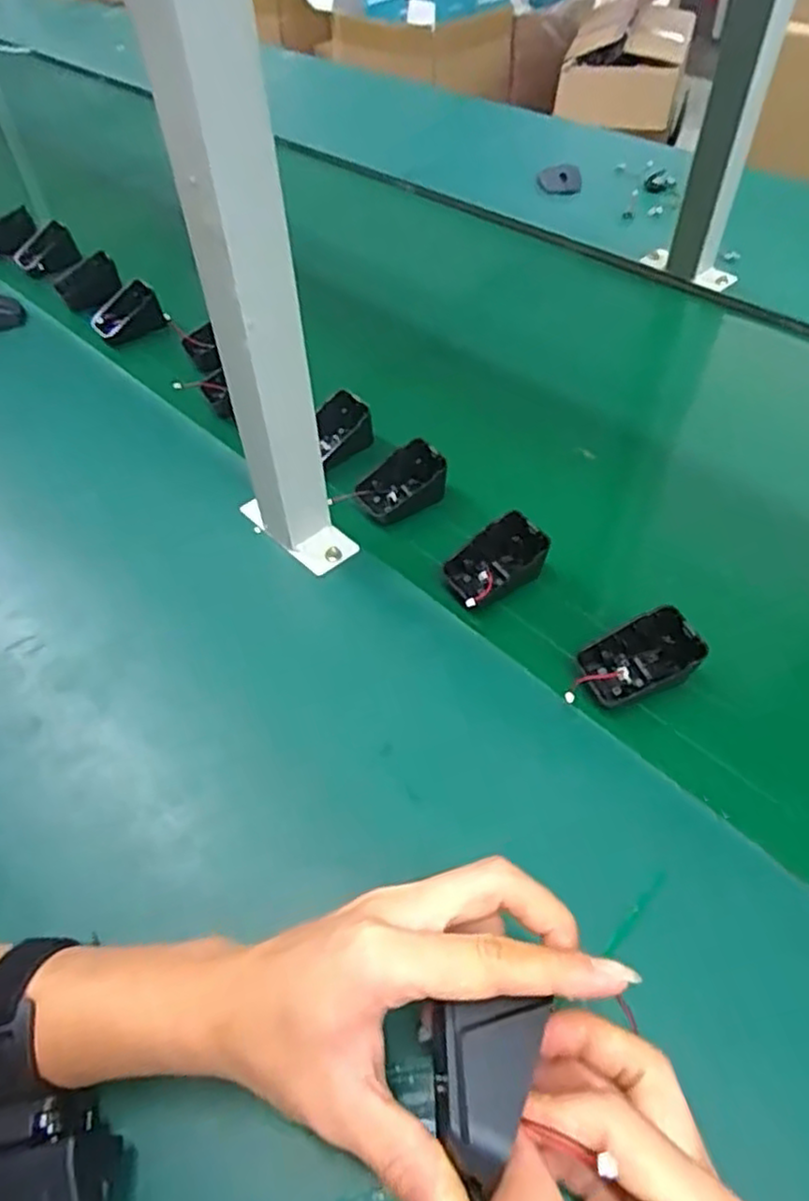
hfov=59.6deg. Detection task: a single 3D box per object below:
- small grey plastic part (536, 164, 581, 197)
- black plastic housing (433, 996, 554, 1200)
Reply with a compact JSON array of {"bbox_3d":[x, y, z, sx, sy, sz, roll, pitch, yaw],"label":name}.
[{"bbox_3d":[0.226,-0.608,1.025,0.063,0.008,0.056,-9,76,-4],"label":"small grey plastic part"},{"bbox_3d":[0.029,0.156,0.221,0.037,0.015,0.053,-2,50,2],"label":"black plastic housing"}]

